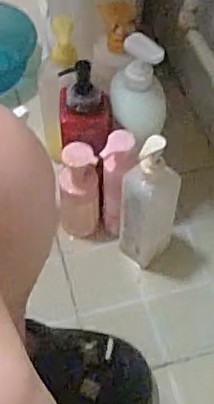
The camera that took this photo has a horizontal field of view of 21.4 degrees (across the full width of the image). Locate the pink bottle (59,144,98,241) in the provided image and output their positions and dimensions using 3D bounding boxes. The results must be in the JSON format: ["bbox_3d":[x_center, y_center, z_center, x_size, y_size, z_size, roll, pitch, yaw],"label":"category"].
[{"bbox_3d":[-0.040,-0.014,0.826,0.061,0.159,0.048,0,54,-2],"label":"pink bottle"}]

